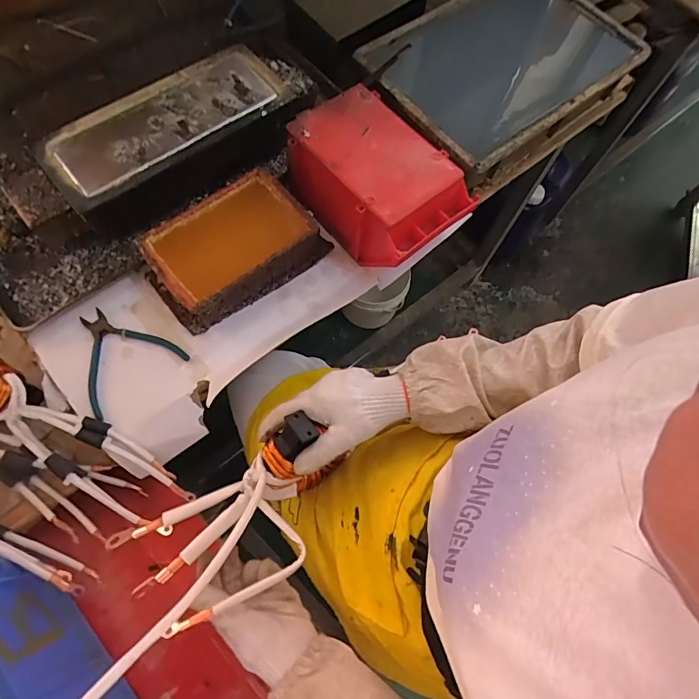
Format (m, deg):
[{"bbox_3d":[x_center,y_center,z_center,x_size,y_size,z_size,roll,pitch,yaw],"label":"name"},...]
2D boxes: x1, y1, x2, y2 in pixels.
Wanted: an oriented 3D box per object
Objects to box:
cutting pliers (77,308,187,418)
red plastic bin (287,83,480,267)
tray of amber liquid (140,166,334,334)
[{"bbox_3d":[-0.297,-0.001,0.574,0.126,0.007,0.131,-36,75,-15],"label":"cutting pliers"},{"bbox_3d":[0.034,-0.227,0.612,0.150,0.101,0.233,-39,75,-15],"label":"red plastic bin"},{"bbox_3d":[-0.154,-0.138,0.599,0.231,0.066,0.139,-40,76,-16],"label":"tray of amber liquid"}]

